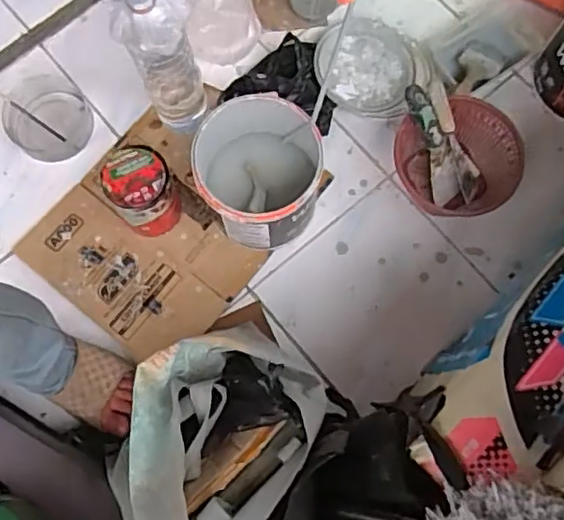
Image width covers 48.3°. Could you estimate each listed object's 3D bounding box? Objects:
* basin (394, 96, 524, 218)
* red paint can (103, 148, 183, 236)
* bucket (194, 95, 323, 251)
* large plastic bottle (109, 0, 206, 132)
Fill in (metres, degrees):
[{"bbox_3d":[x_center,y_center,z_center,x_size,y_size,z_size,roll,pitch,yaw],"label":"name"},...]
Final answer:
[{"bbox_3d":[0.275,-0.158,0.996,0.179,0.085,0.195,-42,77,-10],"label":"basin"},{"bbox_3d":[-0.208,-0.097,0.956,0.095,0.127,0.106,-28,75,-6],"label":"red paint can"},{"bbox_3d":[-0.037,-0.129,0.938,0.176,0.178,0.203,-2,74,1],"label":"bucket"},{"bbox_3d":[-0.163,-0.262,0.900,0.094,0.297,0.100,-16,74,-3],"label":"large plastic bottle"}]

